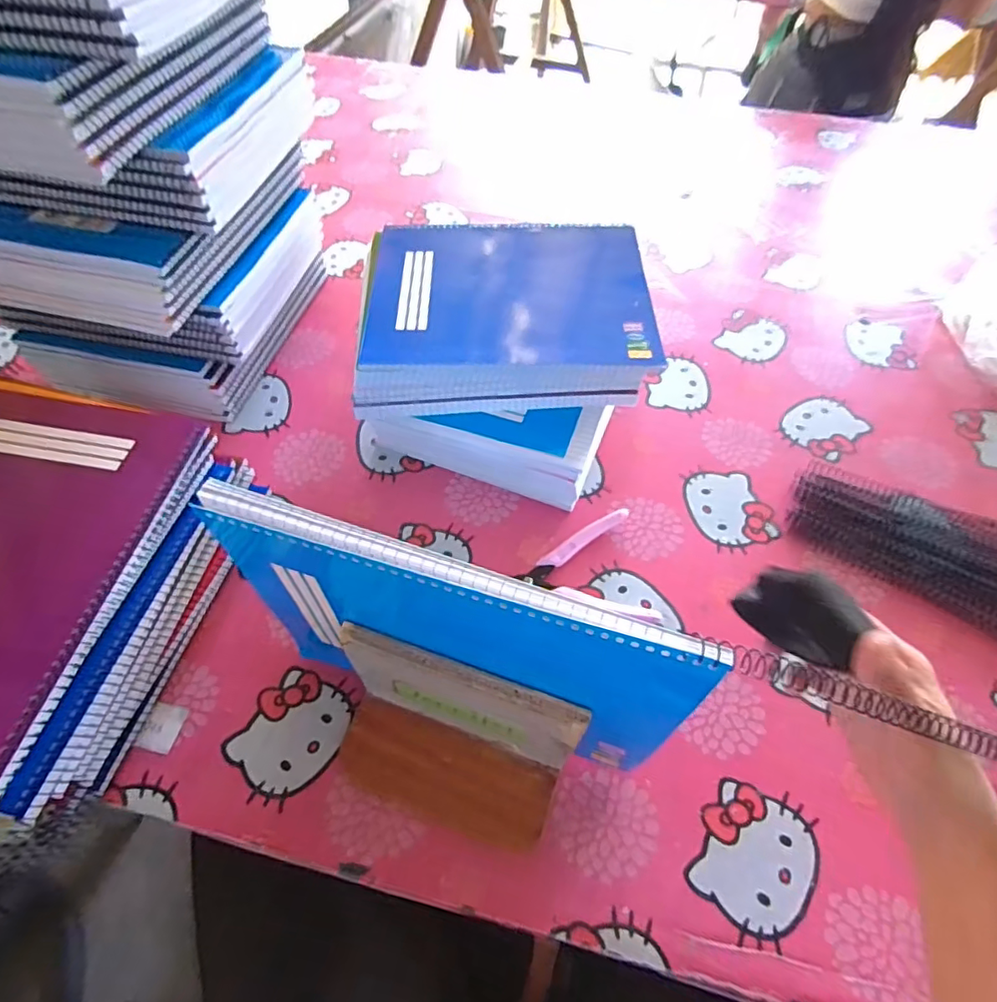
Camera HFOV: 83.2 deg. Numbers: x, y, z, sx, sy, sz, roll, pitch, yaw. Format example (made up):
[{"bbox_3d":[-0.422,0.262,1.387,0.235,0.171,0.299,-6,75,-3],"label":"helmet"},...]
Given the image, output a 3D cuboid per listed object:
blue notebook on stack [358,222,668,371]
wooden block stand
[{"bbox_3d":[0.012,-0.193,0.514,0.246,0.021,0.188,1,62,-1],"label":"blue notebook on stack"},{"bbox_3d":[-0.029,0.148,0.344,0.142,0.115,0.077,17,58,10],"label":"wooden block stand"}]

